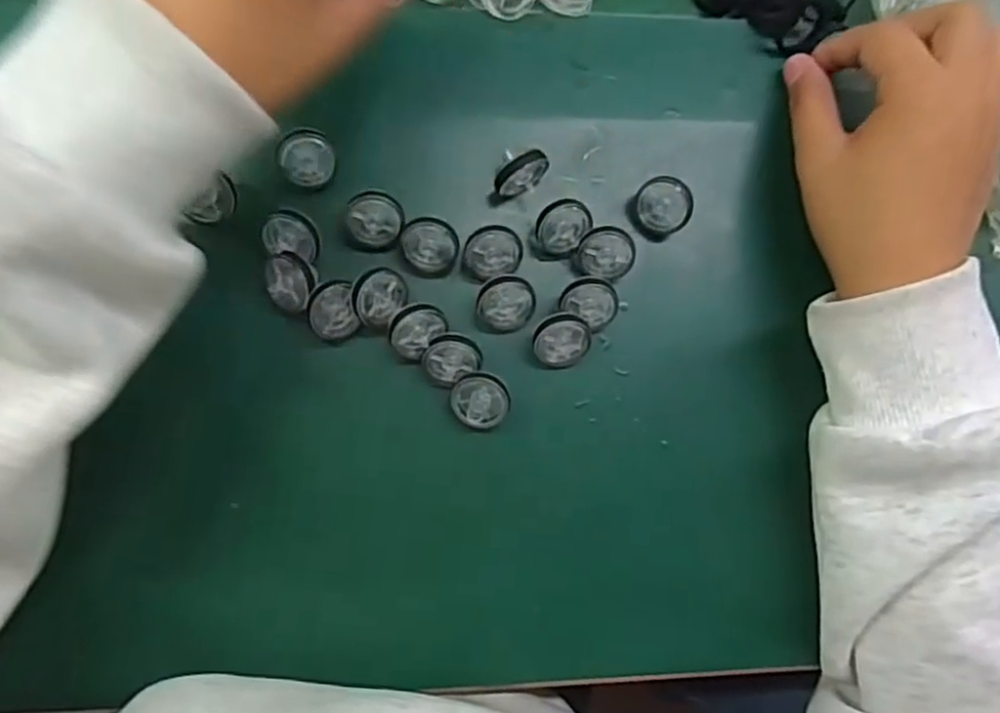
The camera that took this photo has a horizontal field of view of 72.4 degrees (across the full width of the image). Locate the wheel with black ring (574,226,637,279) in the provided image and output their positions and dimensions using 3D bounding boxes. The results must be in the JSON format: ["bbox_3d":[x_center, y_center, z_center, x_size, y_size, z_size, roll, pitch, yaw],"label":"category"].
[{"bbox_3d":[0.046,-0.045,0.296,0.024,0.007,0.022,0,103,1],"label":"wheel with black ring"}]

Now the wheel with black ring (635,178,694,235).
[{"bbox_3d":[0.073,-0.067,0.304,0.024,0.009,0.024,46,110,-2],"label":"wheel with black ring"}]

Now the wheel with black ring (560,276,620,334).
[{"bbox_3d":[0.040,-0.024,0.299,0.025,0.009,0.020,31,94,-11],"label":"wheel with black ring"}]

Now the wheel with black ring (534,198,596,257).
[{"bbox_3d":[0.027,-0.057,0.301,0.021,0.015,0.023,0,85,-5],"label":"wheel with black ring"}]

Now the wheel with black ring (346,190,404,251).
[{"bbox_3d":[-0.053,-0.058,0.291,0.024,0.014,0.021,-18,86,-6],"label":"wheel with black ring"}]

